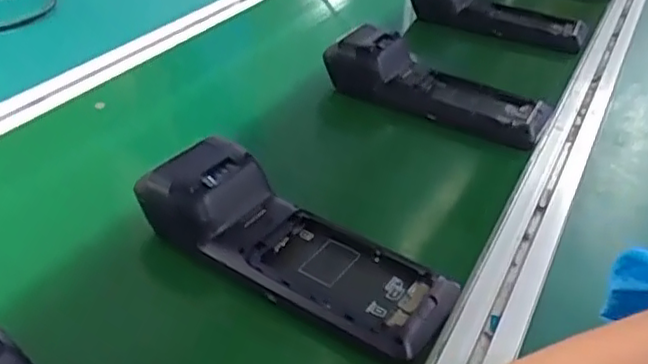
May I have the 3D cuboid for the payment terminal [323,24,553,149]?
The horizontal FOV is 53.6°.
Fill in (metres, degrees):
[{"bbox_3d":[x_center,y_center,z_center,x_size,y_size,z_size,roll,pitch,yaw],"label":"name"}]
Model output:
[{"bbox_3d":[0.113,-0.100,0.639,0.219,0.056,0.070,18,39,19],"label":"payment terminal"}]

